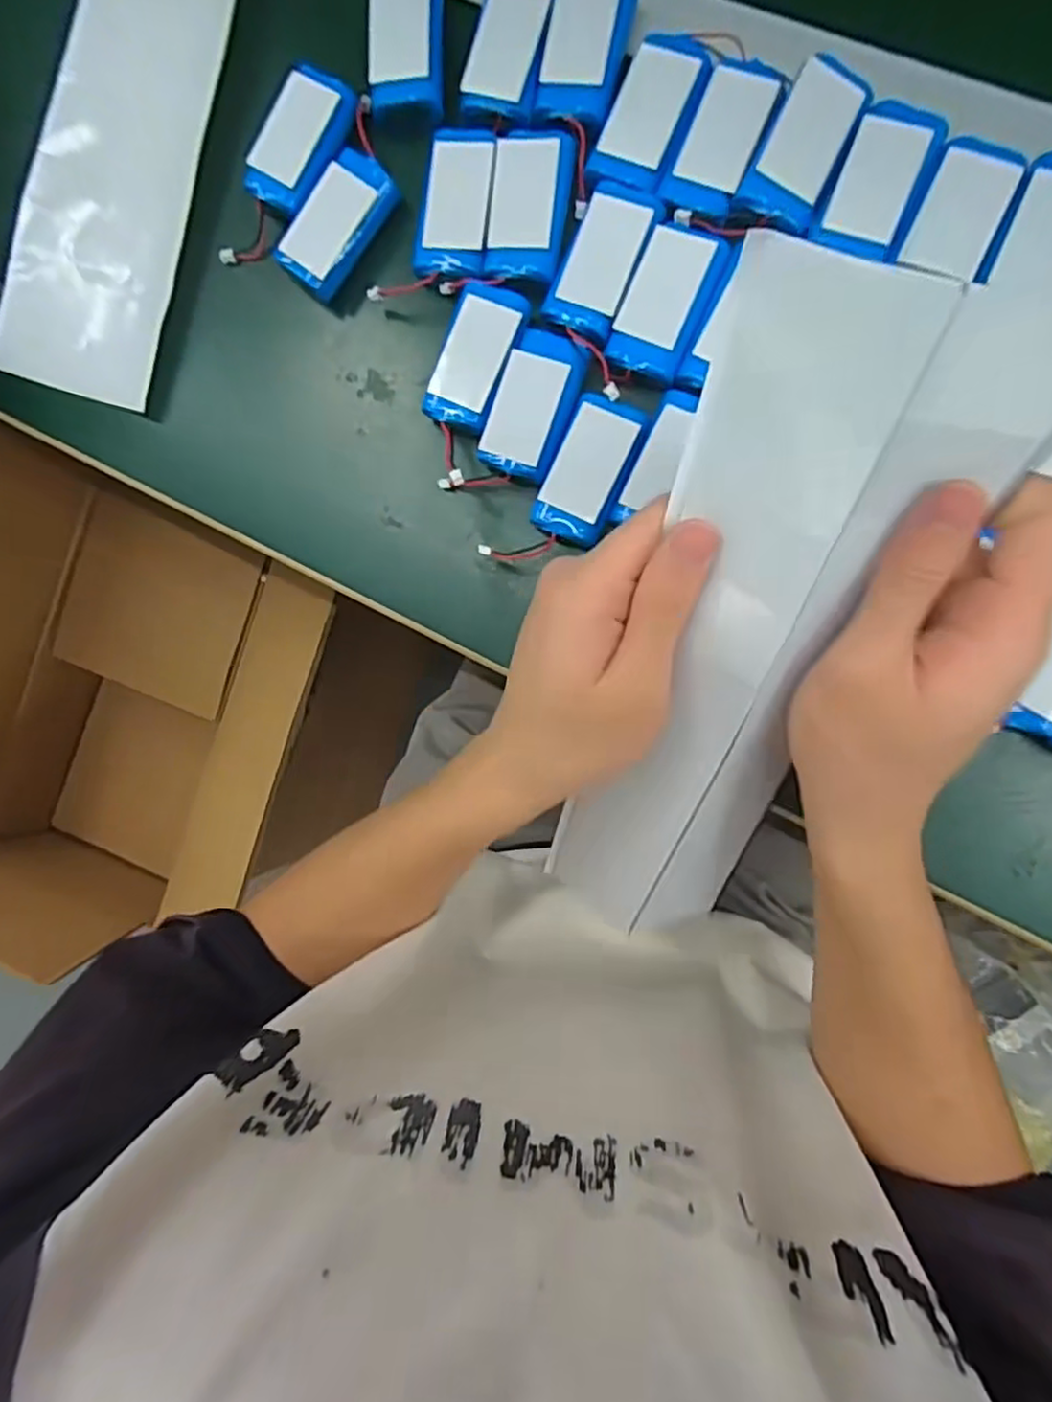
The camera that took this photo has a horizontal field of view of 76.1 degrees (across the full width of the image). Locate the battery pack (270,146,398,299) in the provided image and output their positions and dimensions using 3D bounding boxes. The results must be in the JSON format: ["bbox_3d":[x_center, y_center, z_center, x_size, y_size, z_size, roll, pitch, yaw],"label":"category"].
[{"bbox_3d":[-0.097,-0.245,0.344,0.036,0.013,0.069,38,95,7],"label":"battery pack"}]

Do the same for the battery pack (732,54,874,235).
[{"bbox_3d":[0.127,-0.250,0.301,0.035,0.004,0.070,28,94,8],"label":"battery pack"}]

